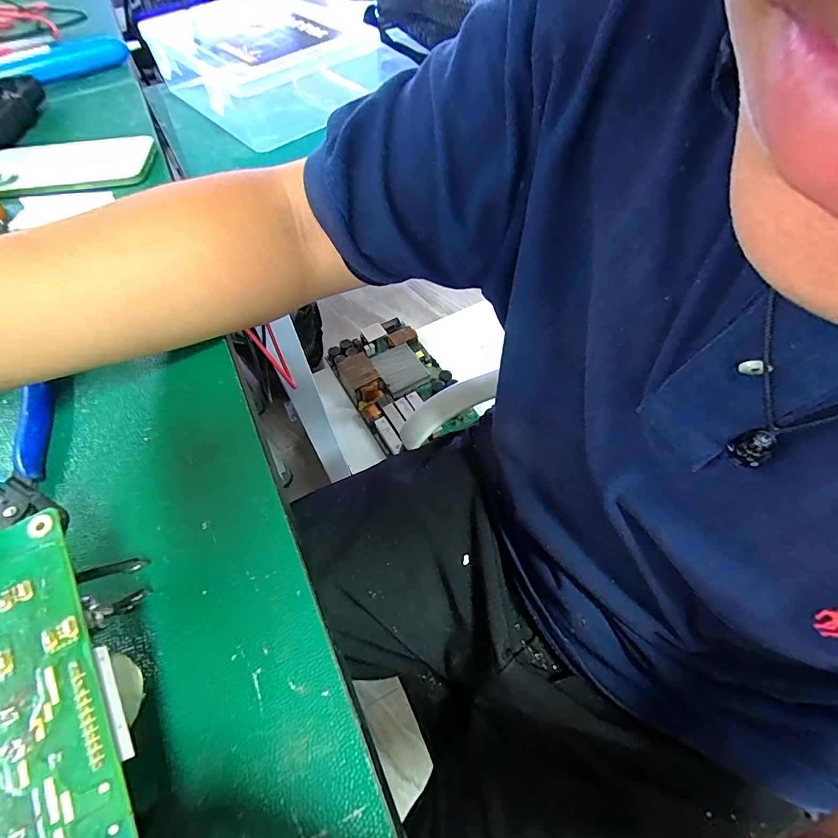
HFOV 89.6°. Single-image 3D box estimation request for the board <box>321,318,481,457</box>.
[{"bbox_3d":[-0.051,-0.081,0.923,0.226,0.076,0.319,-27,60,-14],"label":"board"}]

